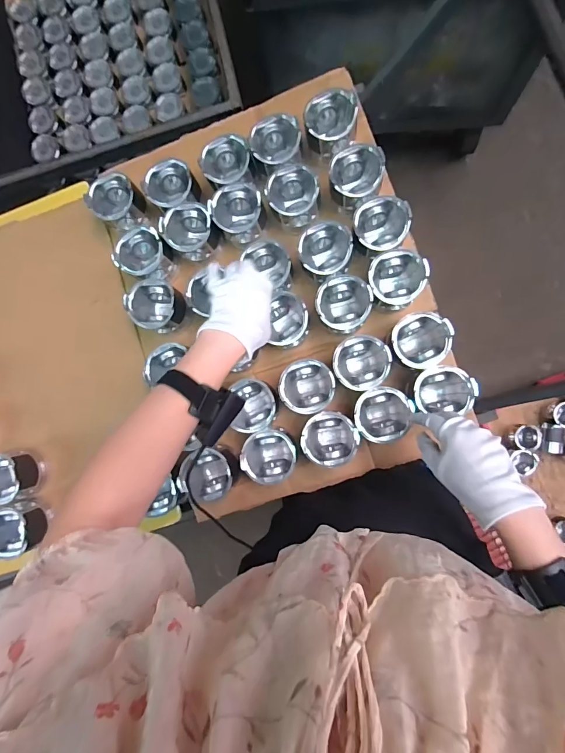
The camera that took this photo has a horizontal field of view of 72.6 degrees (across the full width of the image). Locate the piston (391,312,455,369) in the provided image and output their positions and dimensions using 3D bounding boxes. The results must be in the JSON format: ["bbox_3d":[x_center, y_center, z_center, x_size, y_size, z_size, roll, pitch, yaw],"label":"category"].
[{"bbox_3d":[0.207,-0.052,0.591,0.081,0.066,0.080,0,87,7],"label":"piston"}]

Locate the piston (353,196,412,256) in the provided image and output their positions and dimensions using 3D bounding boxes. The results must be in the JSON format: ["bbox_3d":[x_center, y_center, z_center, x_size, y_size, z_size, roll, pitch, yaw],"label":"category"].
[{"bbox_3d":[0.150,-0.229,0.594,0.080,0.064,0.084,0,87,7],"label":"piston"}]

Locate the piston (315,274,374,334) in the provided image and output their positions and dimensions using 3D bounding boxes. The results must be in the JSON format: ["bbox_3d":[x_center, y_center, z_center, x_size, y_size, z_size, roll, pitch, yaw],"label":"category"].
[{"bbox_3d":[0.095,-0.113,0.605,0.081,0.067,0.084,0,87,7],"label":"piston"}]

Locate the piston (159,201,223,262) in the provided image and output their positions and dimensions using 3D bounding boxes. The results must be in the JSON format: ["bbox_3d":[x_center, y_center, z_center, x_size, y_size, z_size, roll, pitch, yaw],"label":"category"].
[{"bbox_3d":[-0.153,-0.244,0.650,0.083,0.066,0.079,0,87,7],"label":"piston"}]

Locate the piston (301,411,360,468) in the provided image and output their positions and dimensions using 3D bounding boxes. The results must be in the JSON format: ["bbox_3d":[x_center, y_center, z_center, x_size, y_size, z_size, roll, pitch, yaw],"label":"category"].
[{"bbox_3d":[0.076,0.096,0.611,0.077,0.081,0.081,0,87,7],"label":"piston"}]

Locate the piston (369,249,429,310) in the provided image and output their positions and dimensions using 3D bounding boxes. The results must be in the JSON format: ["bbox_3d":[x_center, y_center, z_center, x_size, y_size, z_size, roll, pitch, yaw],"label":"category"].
[{"bbox_3d":[0.174,-0.148,0.594,0.085,0.068,0.083,-1,87,7],"label":"piston"}]

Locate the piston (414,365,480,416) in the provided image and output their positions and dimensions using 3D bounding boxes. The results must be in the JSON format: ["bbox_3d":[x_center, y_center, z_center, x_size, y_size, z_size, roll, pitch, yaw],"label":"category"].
[{"bbox_3d":[0.240,0.023,0.585,0.083,0.069,0.076,1,87,8],"label":"piston"}]

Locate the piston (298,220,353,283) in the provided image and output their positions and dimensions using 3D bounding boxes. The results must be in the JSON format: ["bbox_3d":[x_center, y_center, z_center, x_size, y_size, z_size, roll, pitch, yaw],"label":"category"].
[{"bbox_3d":[0.068,-0.194,0.611,0.079,0.070,0.085,0,87,7],"label":"piston"}]

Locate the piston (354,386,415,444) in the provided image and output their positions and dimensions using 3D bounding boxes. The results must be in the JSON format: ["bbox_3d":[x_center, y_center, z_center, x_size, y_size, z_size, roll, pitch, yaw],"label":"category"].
[{"bbox_3d":[0.150,0.058,0.589,0.080,0.067,0.079,0,87,7],"label":"piston"}]

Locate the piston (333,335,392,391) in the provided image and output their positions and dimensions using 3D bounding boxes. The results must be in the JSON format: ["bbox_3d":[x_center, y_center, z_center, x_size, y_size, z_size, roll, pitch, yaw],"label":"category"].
[{"bbox_3d":[0.121,-0.020,0.595,0.085,0.061,0.082,-9,86,7],"label":"piston"}]

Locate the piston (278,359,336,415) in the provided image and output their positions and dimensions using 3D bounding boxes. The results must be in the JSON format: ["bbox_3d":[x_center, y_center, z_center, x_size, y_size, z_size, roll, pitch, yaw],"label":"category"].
[{"bbox_3d":[0.040,0.017,0.610,0.081,0.067,0.079,0,87,7],"label":"piston"}]

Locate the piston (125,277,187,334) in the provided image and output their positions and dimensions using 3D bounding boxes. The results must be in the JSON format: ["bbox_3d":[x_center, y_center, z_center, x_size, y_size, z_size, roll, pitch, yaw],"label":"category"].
[{"bbox_3d":[-0.210,-0.118,0.651,0.088,0.062,0.078,38,92,8],"label":"piston"}]

